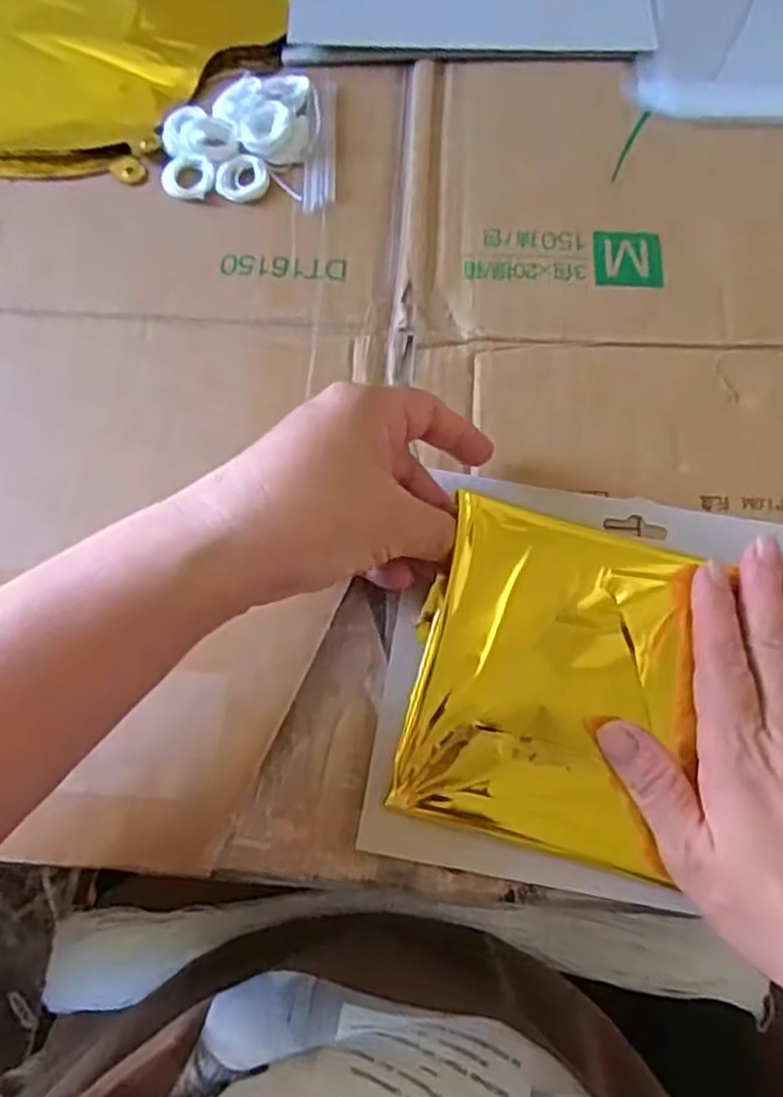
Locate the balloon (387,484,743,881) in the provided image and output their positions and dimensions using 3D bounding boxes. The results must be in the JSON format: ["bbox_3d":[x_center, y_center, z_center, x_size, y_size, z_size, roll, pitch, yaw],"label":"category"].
[{"bbox_3d":[0.066,0.053,0.312,0.110,0.009,0.128,16,82,0],"label":"balloon"}]

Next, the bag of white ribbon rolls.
[{"bbox_3d":[-0.074,-0.215,0.406,0.087,0.015,0.075,0,71,2],"label":"bag of white ribbon rolls"}]

